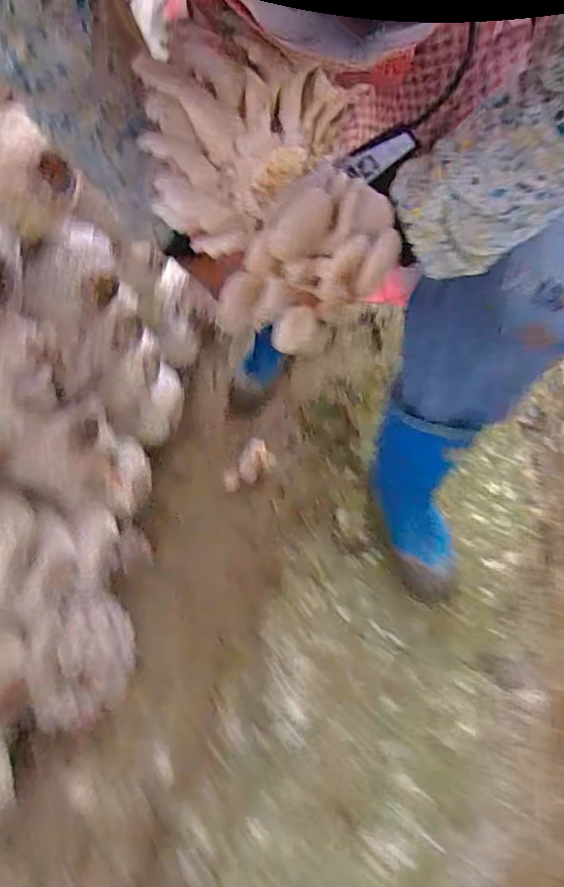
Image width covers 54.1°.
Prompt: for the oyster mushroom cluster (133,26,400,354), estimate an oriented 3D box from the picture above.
[{"bbox_3d":[-0.008,-0.170,0.371,0.134,0.199,0.100,-21,18,2],"label":"oyster mushroom cluster"}]

